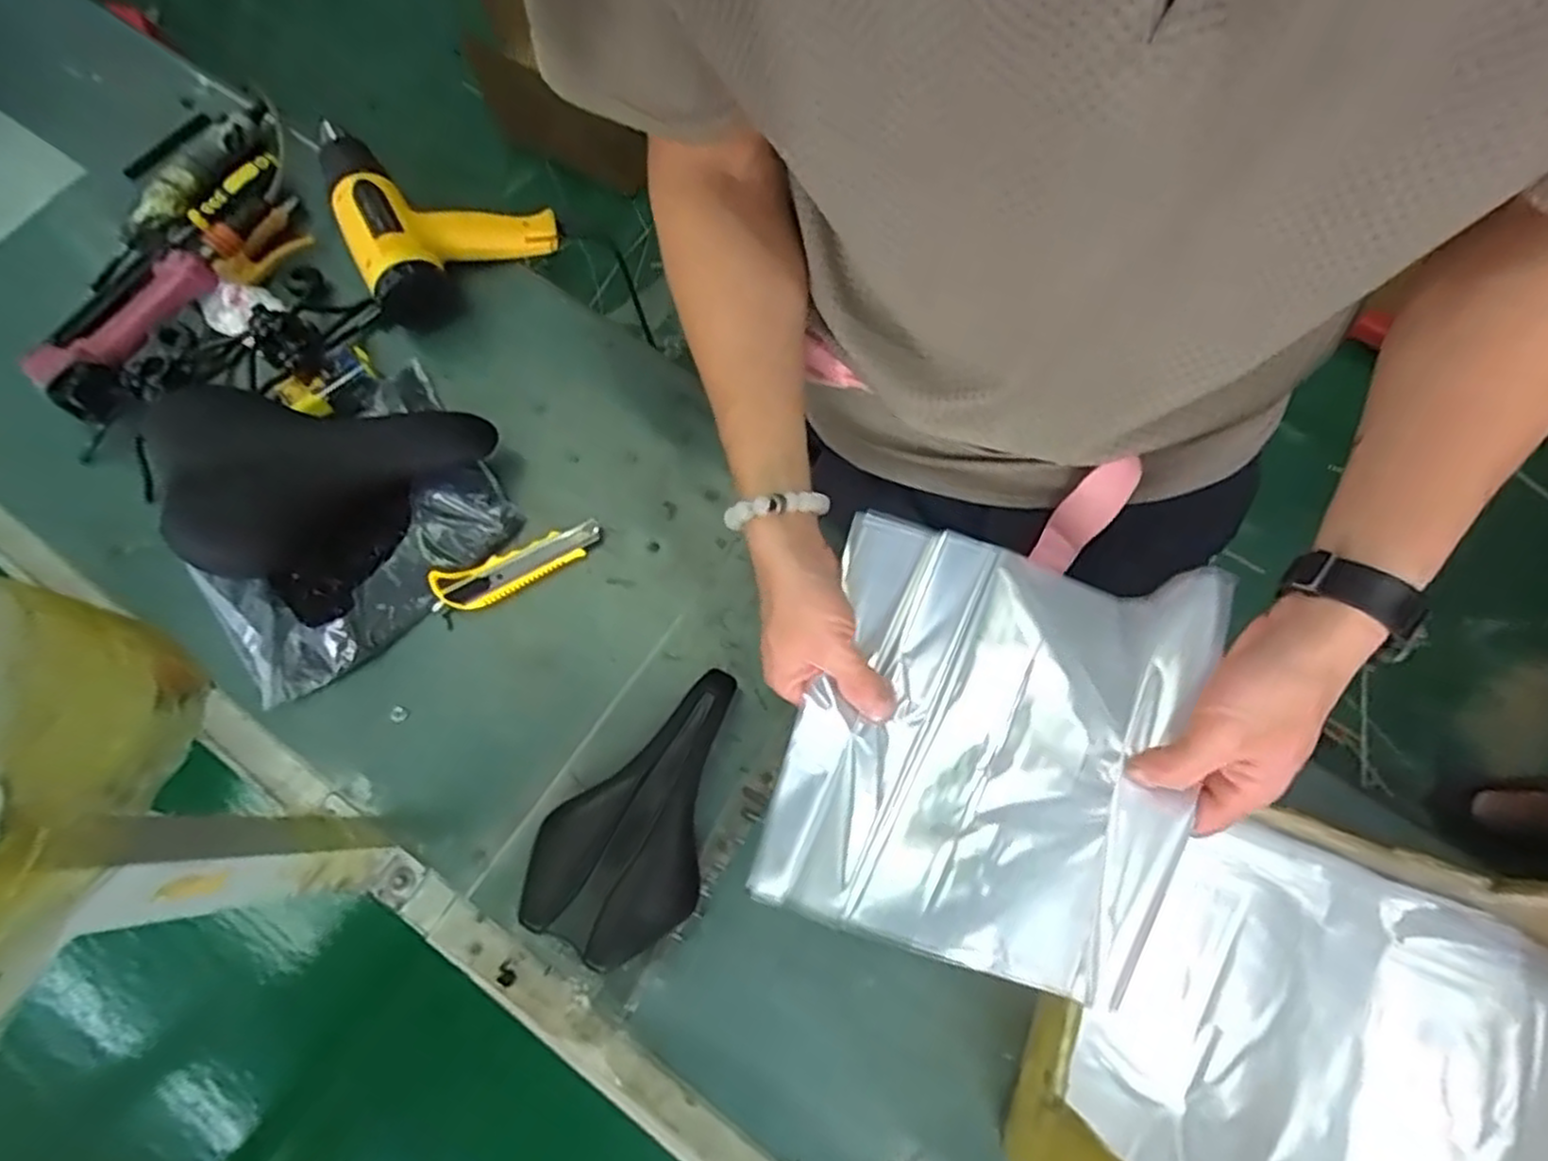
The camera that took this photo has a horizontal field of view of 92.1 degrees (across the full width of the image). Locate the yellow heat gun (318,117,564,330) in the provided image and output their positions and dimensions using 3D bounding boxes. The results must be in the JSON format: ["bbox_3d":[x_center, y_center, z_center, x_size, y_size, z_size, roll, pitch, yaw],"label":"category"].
[{"bbox_3d":[-0.385,-0.402,0.786,0.199,0.075,0.265,-42,75,-11],"label":"yellow heat gun"}]

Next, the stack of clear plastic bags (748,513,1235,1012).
[{"bbox_3d":[0.123,0.093,0.442,0.212,0.051,0.243,18,73,8],"label":"stack of clear plastic bags"}]

